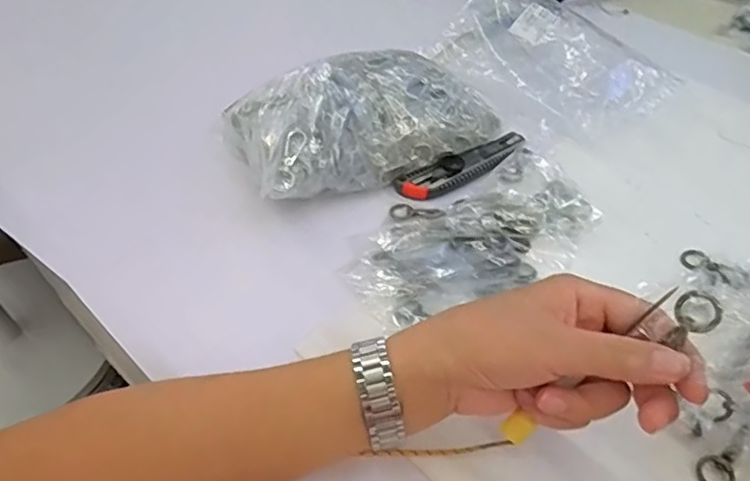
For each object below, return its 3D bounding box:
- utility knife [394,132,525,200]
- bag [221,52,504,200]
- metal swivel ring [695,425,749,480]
[{"bbox_3d":[0.091,-0.075,0.559,0.147,0.013,0.036,-23,52,-20],"label":"utility knife"},{"bbox_3d":[-0.012,-0.110,0.545,0.235,0.078,0.115,-21,52,-18],"label":"bag"},{"bbox_3d":[0.228,0.141,0.369,0.022,0.004,0.048,37,75,29],"label":"metal swivel ring"}]

